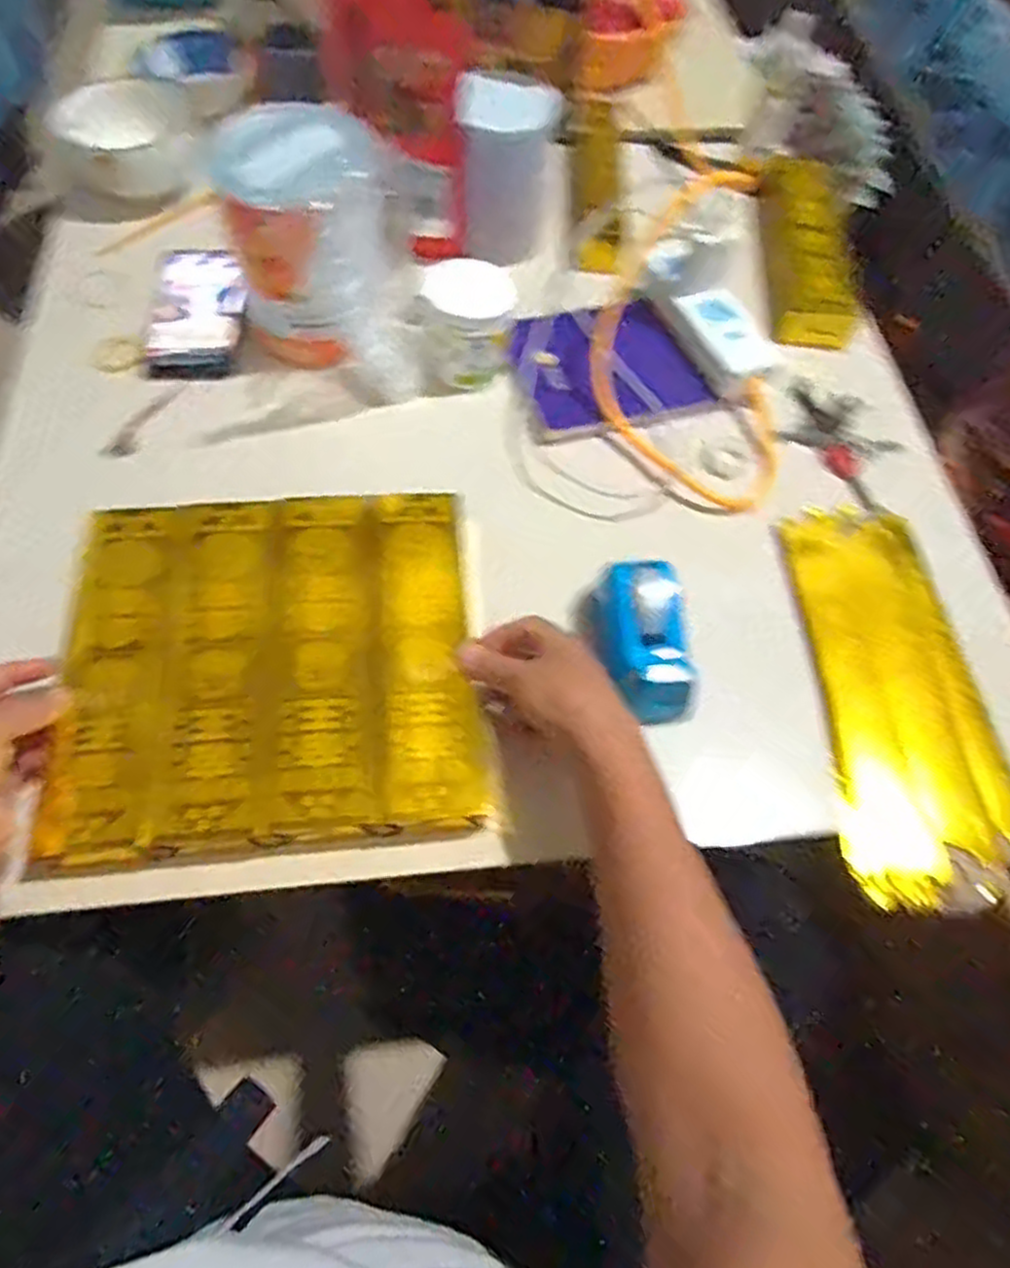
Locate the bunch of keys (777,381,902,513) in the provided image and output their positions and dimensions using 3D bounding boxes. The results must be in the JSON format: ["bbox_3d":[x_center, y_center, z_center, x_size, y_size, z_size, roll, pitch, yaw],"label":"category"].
[{"bbox_3d":[0.299,-0.176,0.673,0.089,0.013,0.120,-39,70,-21],"label":"bunch of keys"}]

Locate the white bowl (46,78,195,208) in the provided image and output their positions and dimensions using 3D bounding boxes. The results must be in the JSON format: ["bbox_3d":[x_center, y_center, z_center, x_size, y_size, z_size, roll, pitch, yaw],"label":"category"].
[{"bbox_3d":[-0.386,-0.505,0.772,0.133,0.049,0.145,1,62,-2],"label":"white bowl"}]

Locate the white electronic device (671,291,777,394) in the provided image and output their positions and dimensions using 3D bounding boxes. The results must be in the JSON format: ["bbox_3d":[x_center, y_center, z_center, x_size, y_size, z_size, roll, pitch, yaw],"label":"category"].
[{"bbox_3d":[0.200,-0.271,0.695,0.053,0.035,0.096,-19,65,-12],"label":"white electronic device"}]

